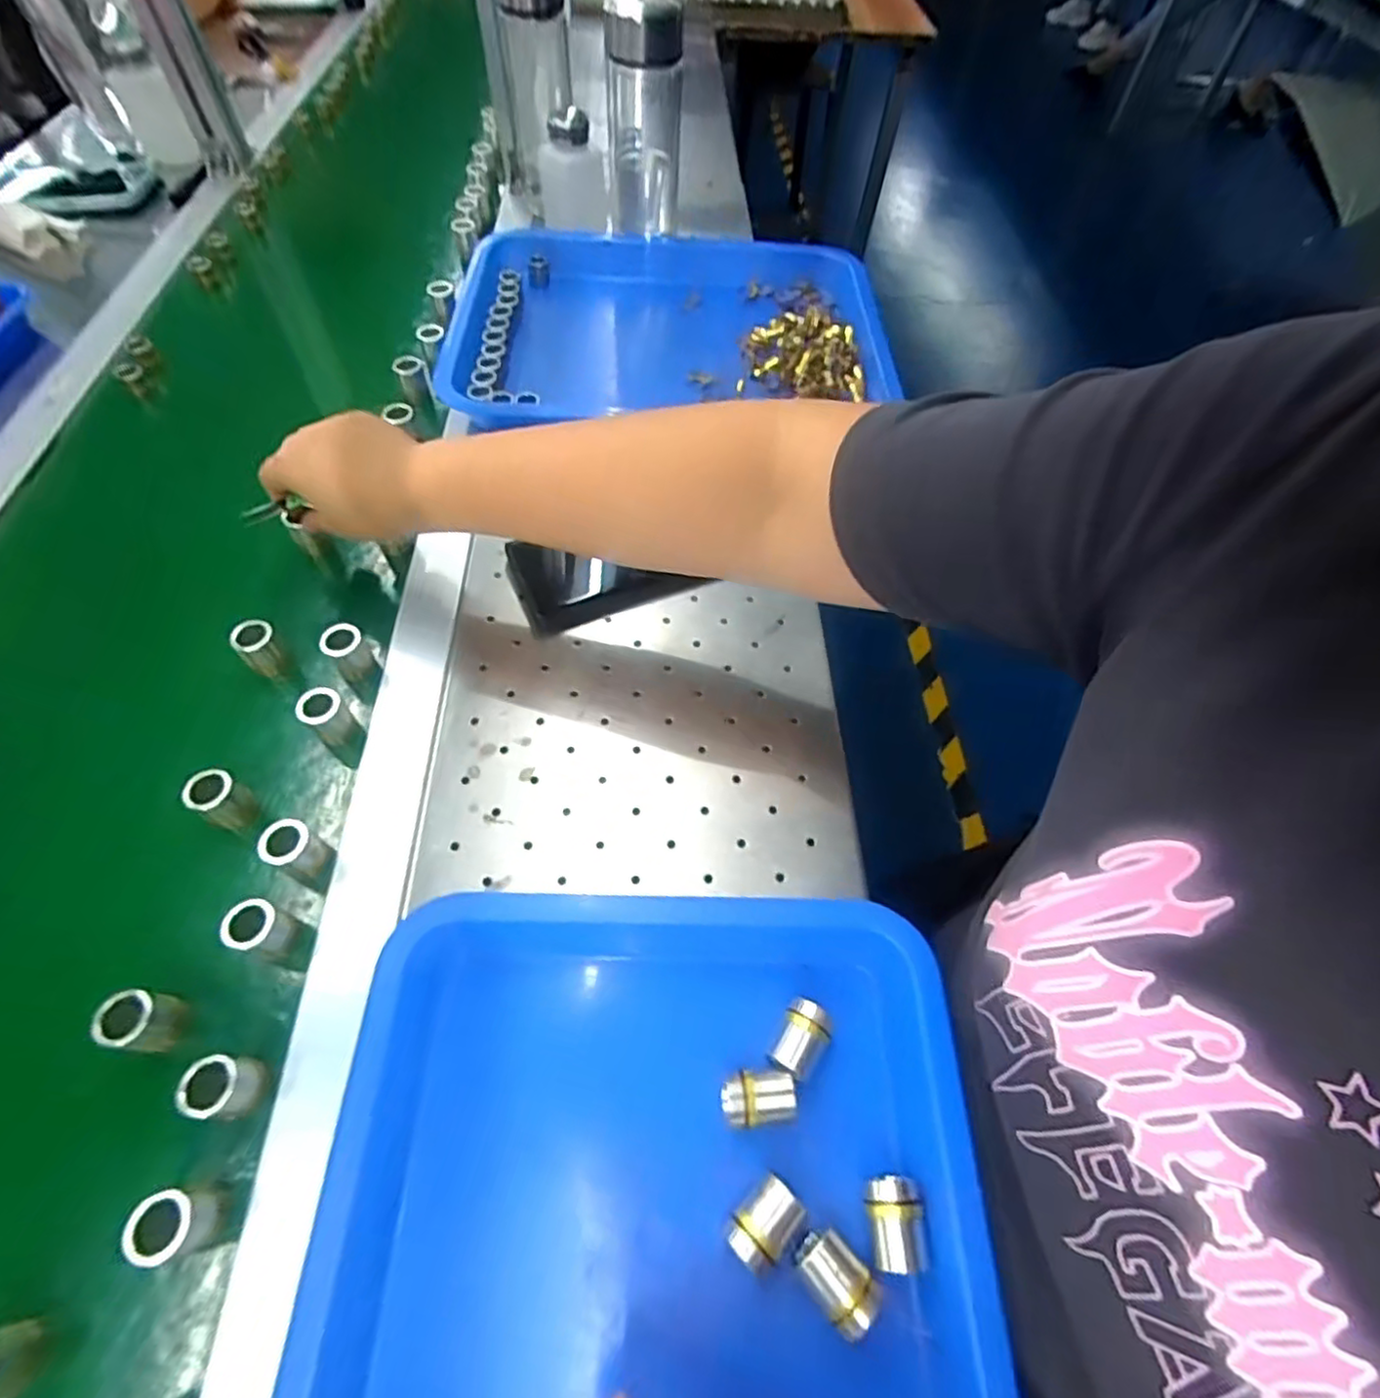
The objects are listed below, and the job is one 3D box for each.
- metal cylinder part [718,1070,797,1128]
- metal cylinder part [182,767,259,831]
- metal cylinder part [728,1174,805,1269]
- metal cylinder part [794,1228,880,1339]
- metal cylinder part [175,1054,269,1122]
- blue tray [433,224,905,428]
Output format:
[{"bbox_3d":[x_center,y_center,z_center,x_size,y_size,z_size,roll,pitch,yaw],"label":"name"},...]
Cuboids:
[{"bbox_3d":[0.030,0.180,0.302,0.033,0.024,0.020,-2,58,-4],"label":"metal cylinder part"},{"bbox_3d":[-0.254,0.054,0.363,0.020,0.031,0.022,1,58,-2],"label":"metal cylinder part"},{"bbox_3d":[0.030,0.214,0.276,0.021,0.025,0.030,38,64,20],"label":"metal cylinder part"},{"bbox_3d":[0.058,0.229,0.265,0.022,0.016,0.032,-34,65,-21],"label":"metal cylinder part"},{"bbox_3d":[-0.200,0.167,0.289,0.021,0.031,0.022,1,58,-2],"label":"metal cylinder part"},{"bbox_3d":[-0.018,-0.329,0.623,0.368,0.059,0.294,2,58,-1],"label":"blue tray"}]

